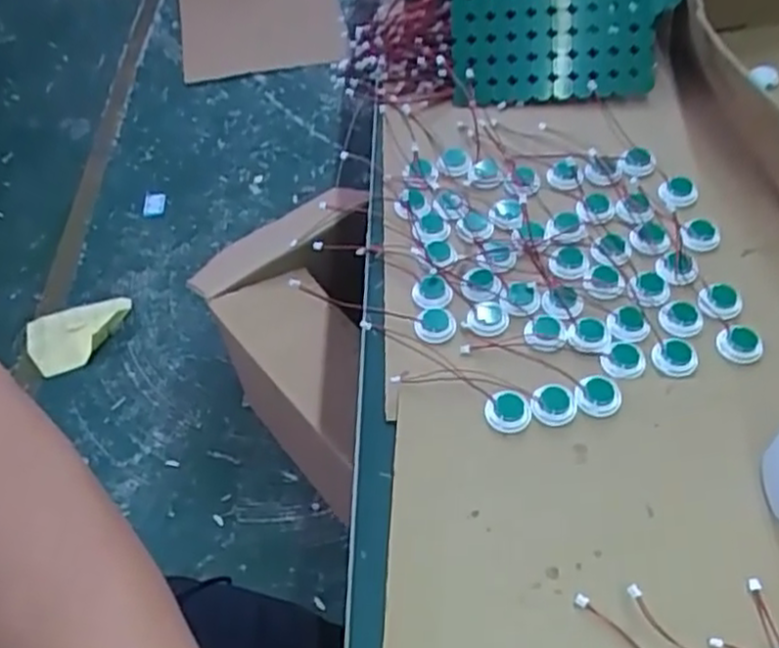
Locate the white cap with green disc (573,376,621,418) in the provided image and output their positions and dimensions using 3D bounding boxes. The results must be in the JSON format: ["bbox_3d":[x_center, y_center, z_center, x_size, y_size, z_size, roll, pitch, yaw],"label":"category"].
[{"bbox_3d":[0.107,0.037,0.381,0.022,0.005,0.023,-2,54,3],"label":"white cap with green disc"}]

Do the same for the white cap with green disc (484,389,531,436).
[{"bbox_3d":[0.060,0.044,0.378,0.023,0.006,0.021,-2,54,3],"label":"white cap with green disc"}]

